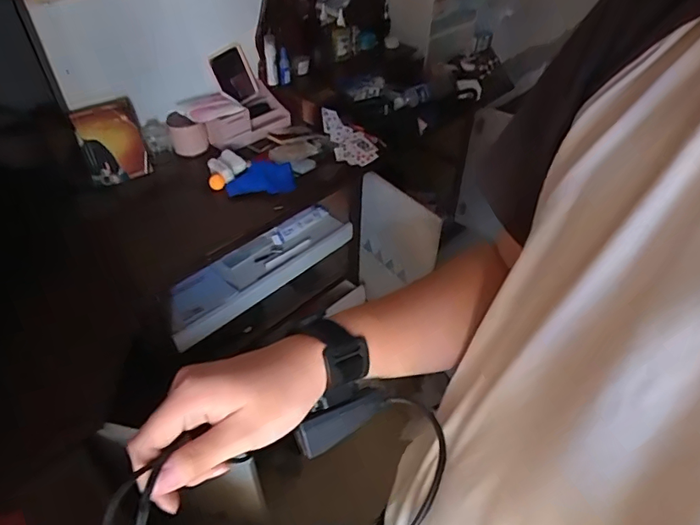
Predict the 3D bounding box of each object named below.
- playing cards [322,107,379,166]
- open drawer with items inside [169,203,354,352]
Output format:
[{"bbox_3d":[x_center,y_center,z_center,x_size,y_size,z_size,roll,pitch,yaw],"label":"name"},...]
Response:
[{"bbox_3d":[-0.004,-0.382,1.457,0.124,0.019,0.229,-10,59,-17],"label":"playing cards"},{"bbox_3d":[-0.254,0.006,1.366,0.139,0.103,0.604,34,54,29],"label":"open drawer with items inside"}]

